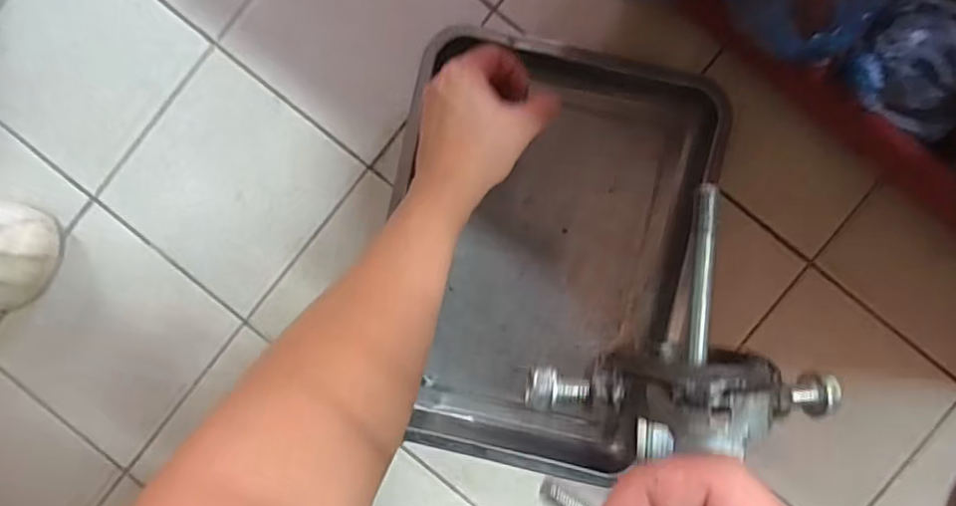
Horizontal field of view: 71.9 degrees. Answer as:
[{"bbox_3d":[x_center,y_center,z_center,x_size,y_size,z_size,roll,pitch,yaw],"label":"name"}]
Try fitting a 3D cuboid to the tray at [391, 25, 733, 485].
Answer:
[{"bbox_3d":[0.056,0.000,0.645,0.296,0.051,0.403,9,94,-1],"label":"tray"}]

